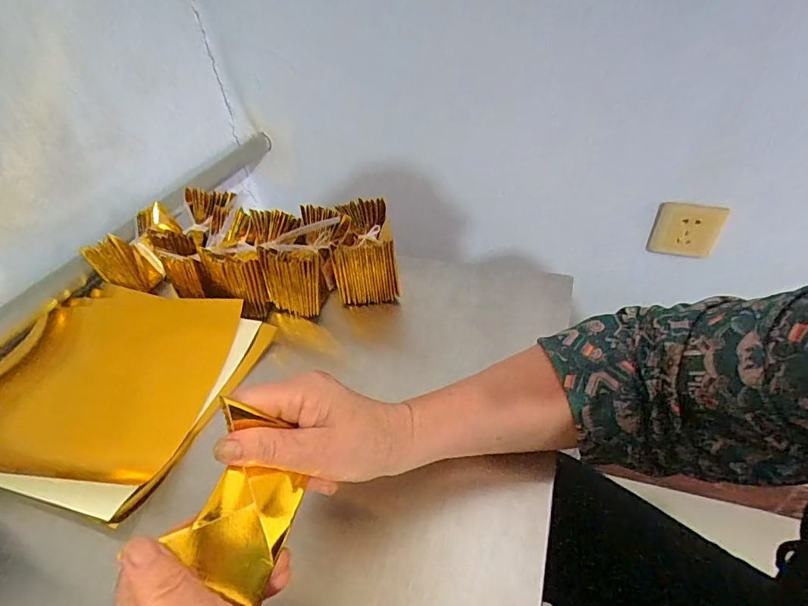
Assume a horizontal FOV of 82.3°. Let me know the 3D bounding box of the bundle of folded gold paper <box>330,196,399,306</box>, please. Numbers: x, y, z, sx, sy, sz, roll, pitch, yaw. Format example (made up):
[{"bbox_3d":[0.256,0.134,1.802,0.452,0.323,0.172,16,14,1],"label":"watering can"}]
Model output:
[{"bbox_3d":[-0.046,-0.060,0.534,0.068,0.084,0.109,-7,41,-2],"label":"bundle of folded gold paper"}]

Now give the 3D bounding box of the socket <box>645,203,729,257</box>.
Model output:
[{"bbox_3d":[0.442,-0.114,0.725,0.095,0.107,0.007,6,51,15],"label":"socket"}]

